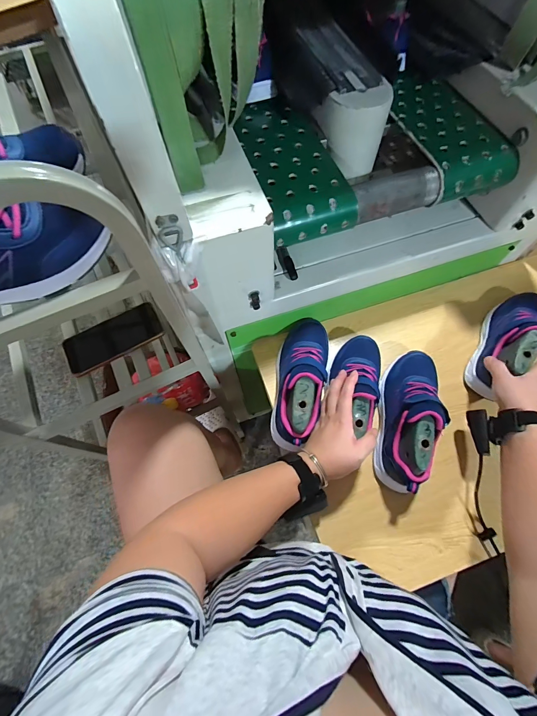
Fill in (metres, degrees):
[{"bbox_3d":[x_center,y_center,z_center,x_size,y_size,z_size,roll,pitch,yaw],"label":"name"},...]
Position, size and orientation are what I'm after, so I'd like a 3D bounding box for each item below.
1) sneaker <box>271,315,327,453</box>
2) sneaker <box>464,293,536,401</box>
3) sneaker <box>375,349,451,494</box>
[{"bbox_3d":[0.054,0.031,0.548,0.085,0.099,0.238,10,68,5],"label":"sneaker"},{"bbox_3d":[0.449,-0.045,0.579,0.079,0.099,0.241,35,73,14],"label":"sneaker"},{"bbox_3d":[0.235,0.091,0.523,0.081,0.101,0.240,15,69,7],"label":"sneaker"}]

